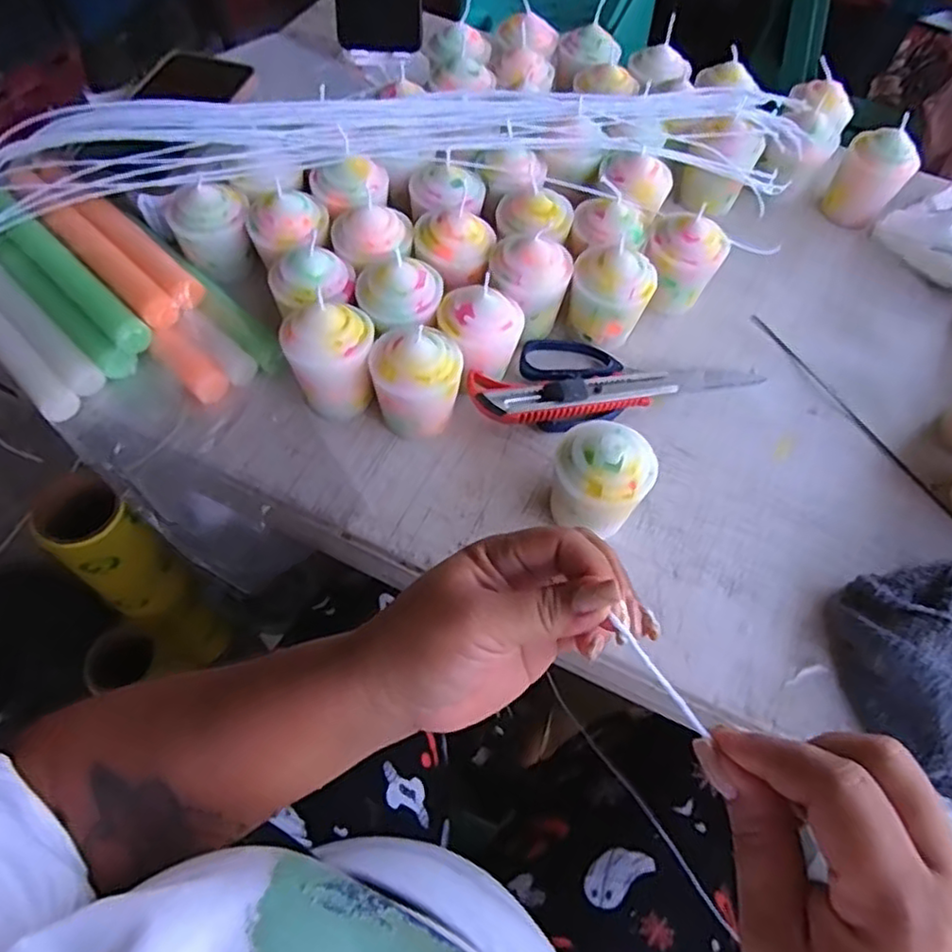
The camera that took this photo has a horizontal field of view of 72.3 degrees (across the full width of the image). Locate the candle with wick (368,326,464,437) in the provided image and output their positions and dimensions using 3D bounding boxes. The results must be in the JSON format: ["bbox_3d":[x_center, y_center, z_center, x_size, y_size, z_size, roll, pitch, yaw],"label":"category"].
[{"bbox_3d":[-0.038,-0.062,0.423,0.057,0.071,0.053,6,60,0],"label":"candle with wick"}]

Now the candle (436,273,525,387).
[{"bbox_3d":[0.003,-0.095,0.443,0.055,0.067,0.050,-24,65,-16],"label":"candle"}]

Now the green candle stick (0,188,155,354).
[{"bbox_3d":[-0.287,-0.145,0.449,0.175,0.025,0.024,40,66,18],"label":"green candle stick"}]

